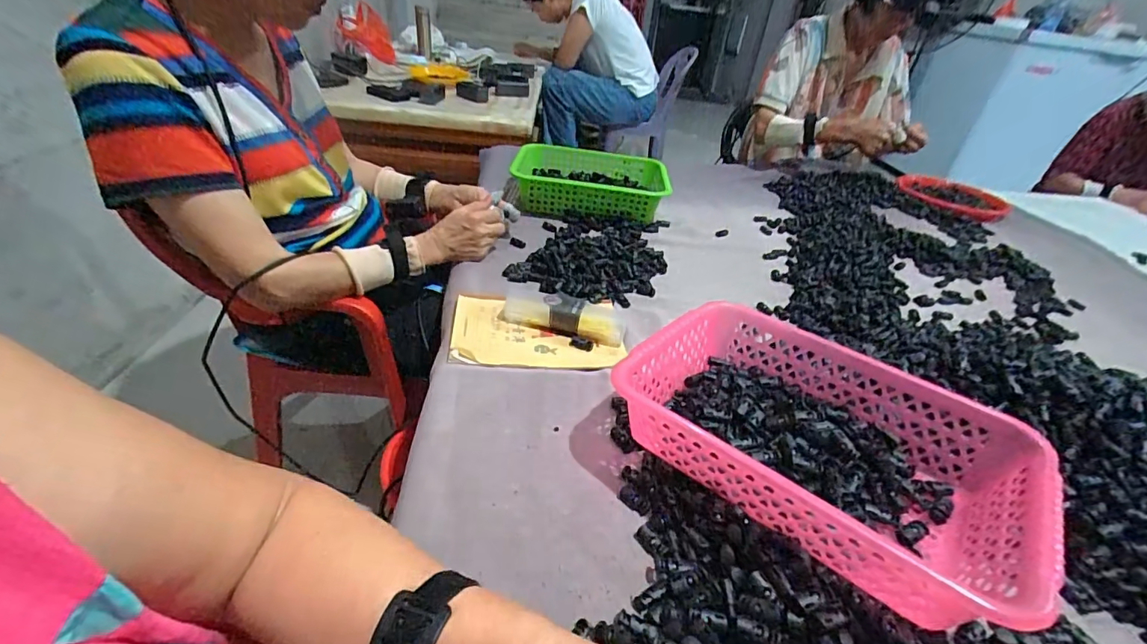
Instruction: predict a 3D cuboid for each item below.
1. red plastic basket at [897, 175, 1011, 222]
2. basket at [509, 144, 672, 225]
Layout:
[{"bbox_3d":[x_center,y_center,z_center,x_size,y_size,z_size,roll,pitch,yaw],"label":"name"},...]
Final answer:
[{"bbox_3d":[0.983,-0.330,1.276,0.249,0.032,0.252,28,40,26],"label":"red plastic basket"},{"bbox_3d":[0.038,-0.274,0.986,0.295,0.085,0.206,8,35,1],"label":"basket"}]

